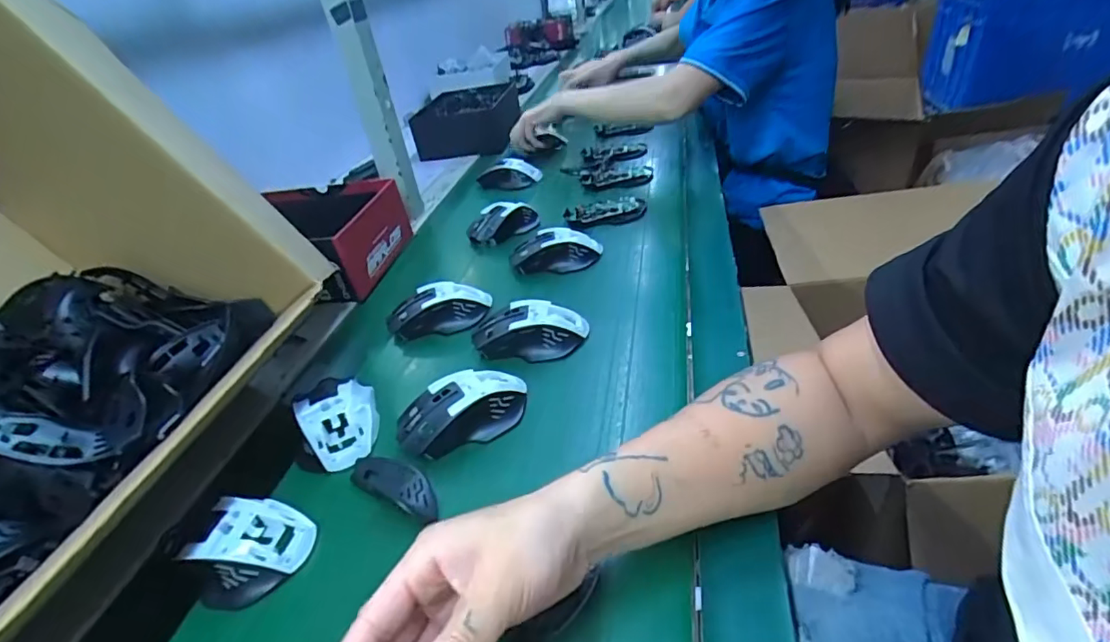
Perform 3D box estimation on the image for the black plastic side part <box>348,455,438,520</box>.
[{"bbox_3d":[-0.123,0.123,0.413,0.097,0.010,0.031,16,45,33],"label":"black plastic side part"}]

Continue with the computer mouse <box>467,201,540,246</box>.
[{"bbox_3d":[-0.075,-0.144,0.766,0.104,0.033,0.055,-29,40,-22],"label":"computer mouse"}]

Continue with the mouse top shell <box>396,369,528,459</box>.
[{"bbox_3d":[-0.078,0.073,0.454,0.110,0.031,0.057,-25,38,-17],"label":"mouse top shell"}]

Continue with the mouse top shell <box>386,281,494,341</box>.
[{"bbox_3d":[-0.130,-0.016,0.597,0.112,0.034,0.053,-15,36,-3],"label":"mouse top shell"}]

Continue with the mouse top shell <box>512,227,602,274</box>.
[{"bbox_3d":[0.001,-0.090,0.670,0.112,0.032,0.057,-8,37,6],"label":"mouse top shell"}]

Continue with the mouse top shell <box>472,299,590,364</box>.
[{"bbox_3d":[-0.024,0.010,0.533,0.112,0.034,0.062,-15,36,-4],"label":"mouse top shell"}]

